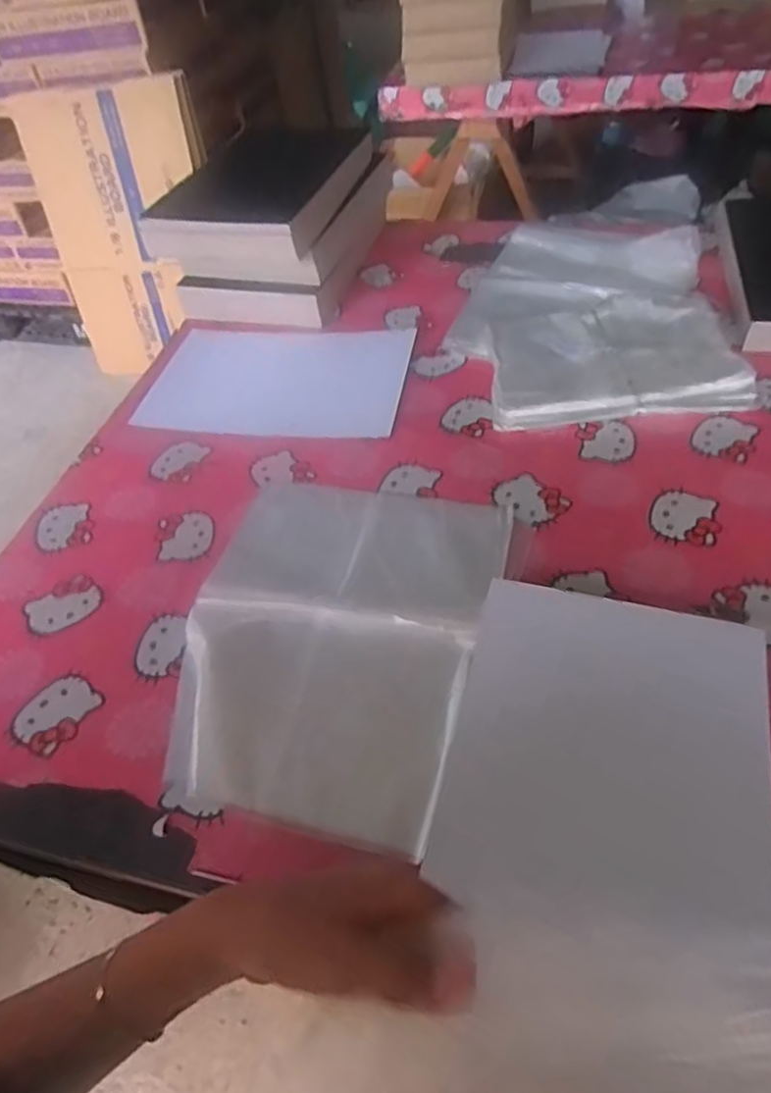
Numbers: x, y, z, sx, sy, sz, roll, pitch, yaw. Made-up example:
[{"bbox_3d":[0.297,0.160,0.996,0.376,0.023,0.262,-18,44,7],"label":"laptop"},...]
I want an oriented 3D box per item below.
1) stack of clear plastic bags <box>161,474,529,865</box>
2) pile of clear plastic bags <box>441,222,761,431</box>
[{"bbox_3d":[-0.049,0.079,0.684,0.309,0.023,0.380,9,50,15],"label":"stack of clear plastic bags"},{"bbox_3d":[0.302,-0.370,1.030,0.370,0.030,0.537,1,49,8],"label":"pile of clear plastic bags"}]

